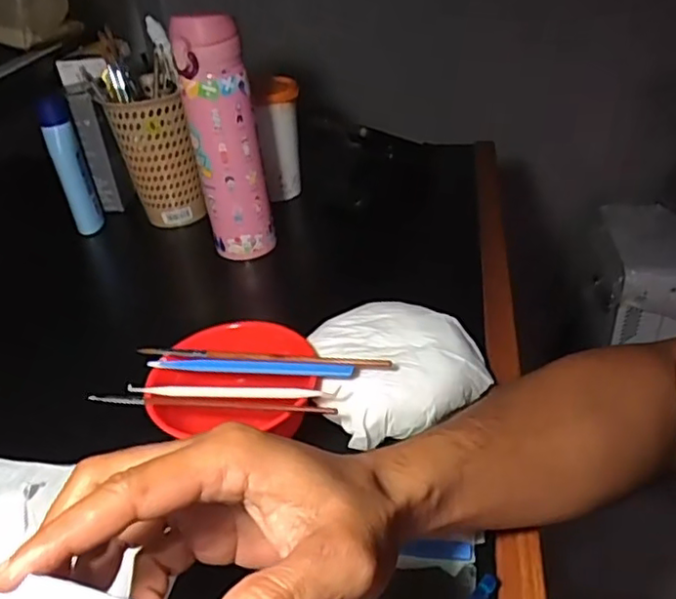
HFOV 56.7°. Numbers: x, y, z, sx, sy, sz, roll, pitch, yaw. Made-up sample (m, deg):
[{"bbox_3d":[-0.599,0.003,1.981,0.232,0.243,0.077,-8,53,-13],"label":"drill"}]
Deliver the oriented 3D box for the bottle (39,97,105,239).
[{"bbox_3d":[-0.294,-0.147,0.691,0.029,0.144,0.039,-16,36,-14],"label":"bottle"}]

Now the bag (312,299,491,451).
[{"bbox_3d":[0.042,0.045,0.444,0.116,0.040,0.104,-11,35,-7],"label":"bag"}]

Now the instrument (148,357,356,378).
[{"bbox_3d":[-0.059,0.046,0.420,0.140,0.012,0.008,1,36,10],"label":"instrument"}]

